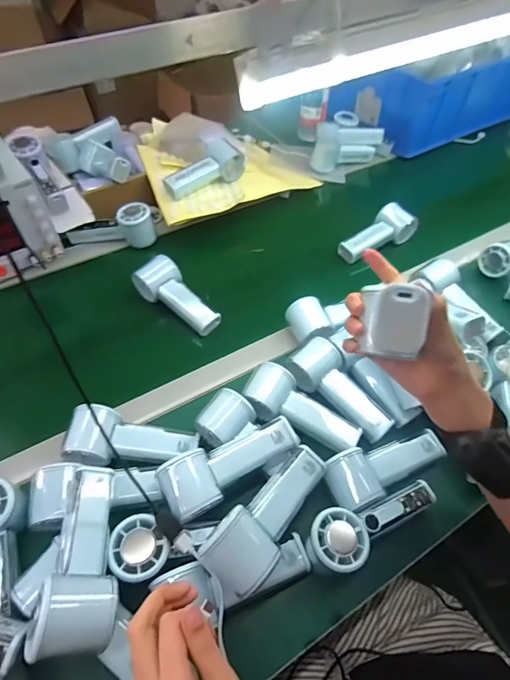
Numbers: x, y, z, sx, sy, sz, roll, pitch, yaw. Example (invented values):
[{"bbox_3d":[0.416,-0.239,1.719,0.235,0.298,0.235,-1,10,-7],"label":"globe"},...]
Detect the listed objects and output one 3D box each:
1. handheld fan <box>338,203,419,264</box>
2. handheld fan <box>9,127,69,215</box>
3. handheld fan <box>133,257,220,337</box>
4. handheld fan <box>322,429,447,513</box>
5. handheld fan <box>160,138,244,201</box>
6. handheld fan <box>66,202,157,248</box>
[{"bbox_3d":[0.214,-0.195,0.722,0.146,0.049,0.078,-26,58,-19],"label":"handheld fan"},{"bbox_3d":[-0.364,-0.280,0.670,0.049,0.053,0.164,-25,80,-19],"label":"handheld fan"},{"bbox_3d":[-0.118,-0.065,0.613,0.147,0.041,0.058,42,62,10],"label":"handheld fan"},{"bbox_3d":[0.150,0.147,0.464,0.150,0.053,0.061,-12,53,-29],"label":"handheld fan"},{"bbox_3d":[-0.097,-0.311,0.717,0.158,0.045,0.075,-31,60,-22],"label":"handheld fan"},{"bbox_3d":[-0.248,-0.191,0.686,0.143,0.058,0.053,-19,56,-15],"label":"handheld fan"}]

